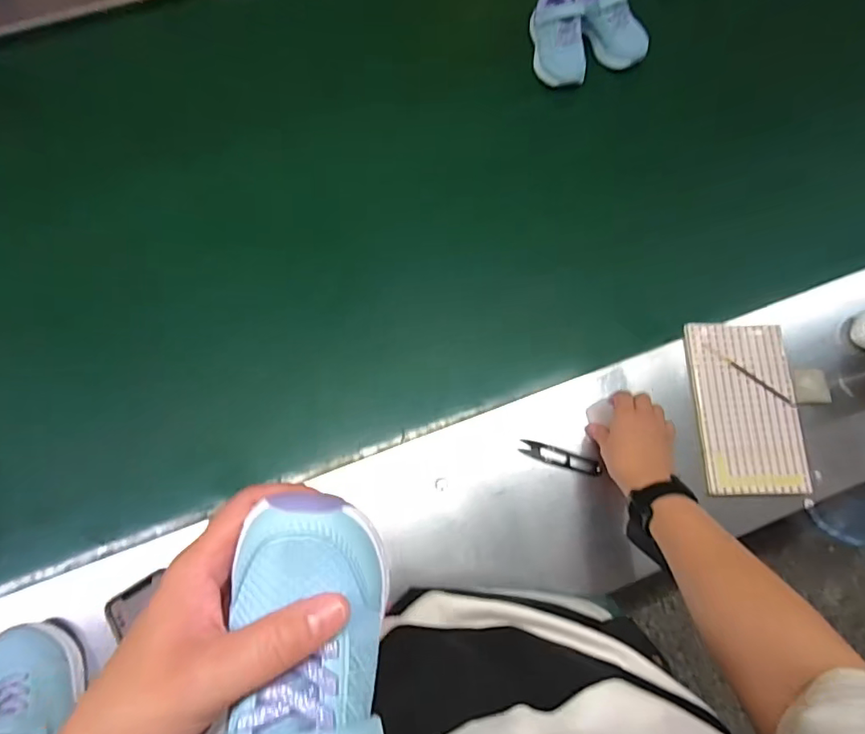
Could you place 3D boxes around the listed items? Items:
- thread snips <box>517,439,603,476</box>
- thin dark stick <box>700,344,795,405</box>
[{"bbox_3d":[0.155,0.110,0.623,0.098,0.007,0.020,17,75,4],"label":"thread snips"},{"bbox_3d":[0.396,0.008,0.650,0.127,0.008,0.010,37,78,9],"label":"thin dark stick"}]

